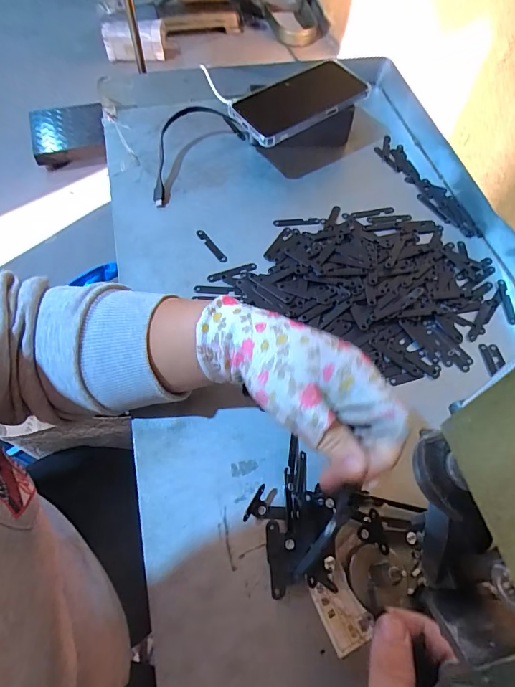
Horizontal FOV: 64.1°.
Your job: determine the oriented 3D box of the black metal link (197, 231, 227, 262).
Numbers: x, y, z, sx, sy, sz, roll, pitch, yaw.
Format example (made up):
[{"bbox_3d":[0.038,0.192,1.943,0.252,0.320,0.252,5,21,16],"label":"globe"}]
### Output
[{"bbox_3d":[-0.048,-0.104,0.436,0.008,0.004,0.050,-33,66,-19],"label":"black metal link"}]

